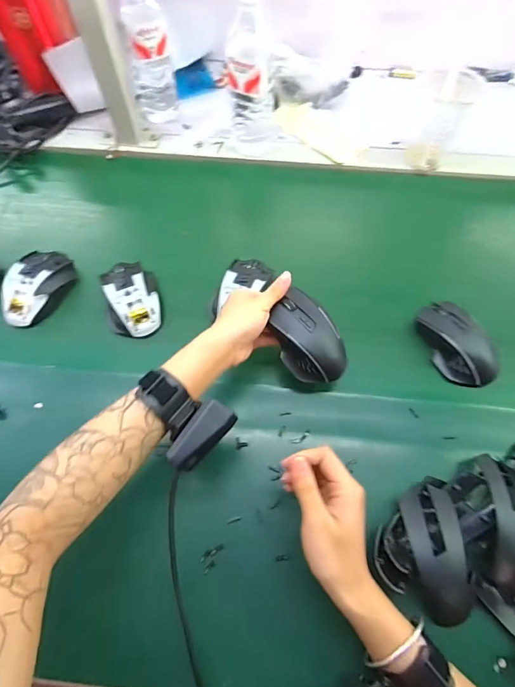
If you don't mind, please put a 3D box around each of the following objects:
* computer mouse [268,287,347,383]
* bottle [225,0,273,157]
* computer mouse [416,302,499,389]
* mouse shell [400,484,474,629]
[{"bbox_3d":[0.053,-0.005,0.440,0.074,0.041,0.110,-25,79,-20],"label":"computer mouse"},{"bbox_3d":[-0.010,-0.392,0.577,0.066,0.223,0.059,1,63,0],"label":"bottle"},{"bbox_3d":[0.250,-0.004,0.488,0.061,0.035,0.116,-21,65,-10],"label":"computer mouse"},{"bbox_3d":[0.173,0.202,0.377,0.050,0.037,0.118,-3,63,-2],"label":"mouse shell"}]

